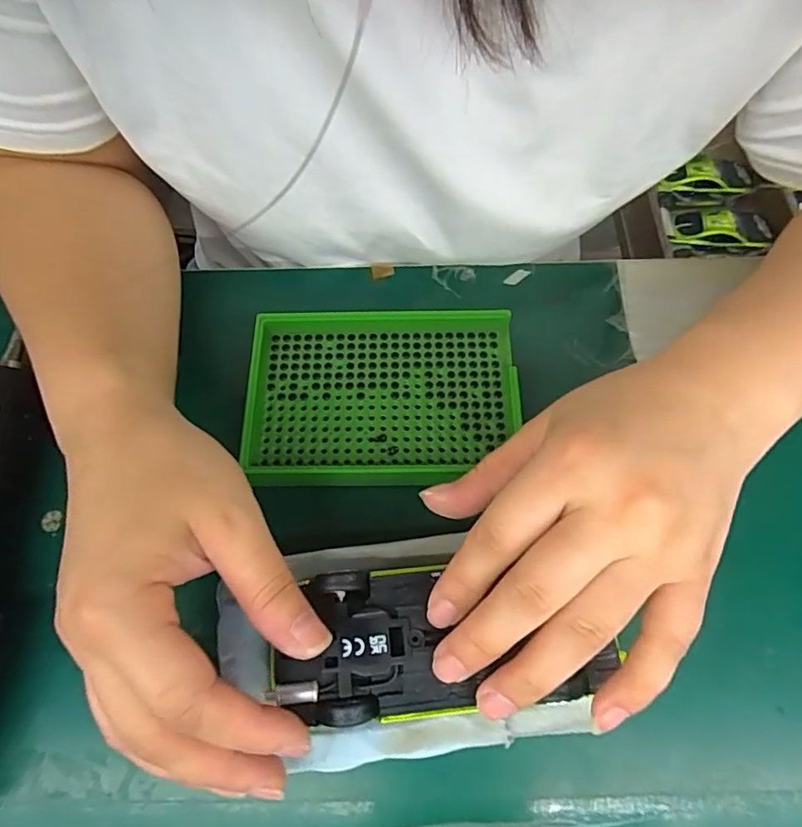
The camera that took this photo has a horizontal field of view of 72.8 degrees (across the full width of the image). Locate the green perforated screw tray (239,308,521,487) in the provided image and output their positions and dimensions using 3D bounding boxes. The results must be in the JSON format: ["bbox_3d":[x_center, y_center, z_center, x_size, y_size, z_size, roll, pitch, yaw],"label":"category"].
[{"bbox_3d":[-0.010,-0.013,0.284,0.135,0.013,0.098,0,68,1],"label":"green perforated screw tray"}]

